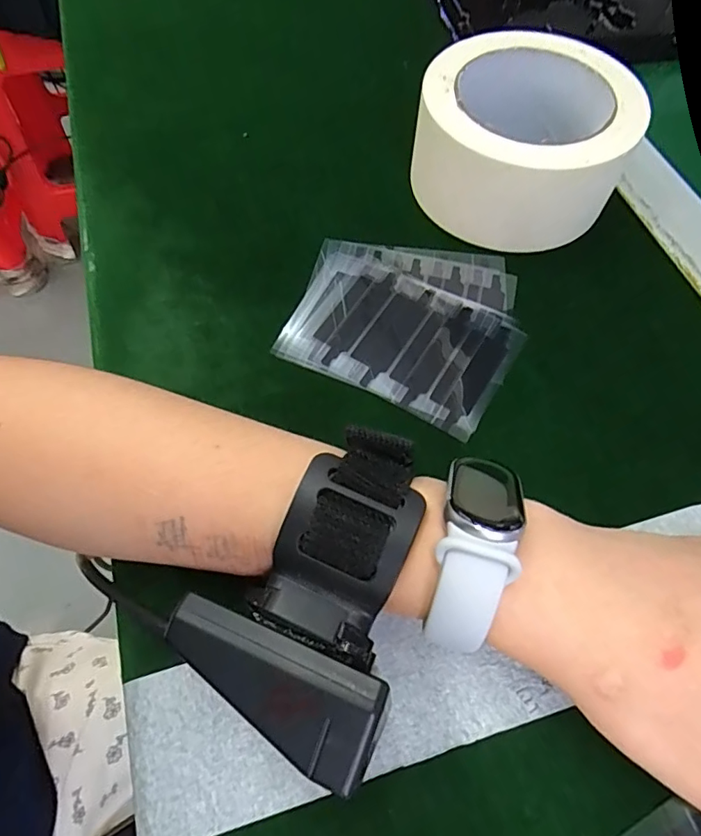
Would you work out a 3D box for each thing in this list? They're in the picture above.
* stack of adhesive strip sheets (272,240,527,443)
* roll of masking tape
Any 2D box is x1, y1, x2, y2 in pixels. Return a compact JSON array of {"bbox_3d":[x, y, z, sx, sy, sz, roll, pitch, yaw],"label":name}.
[{"bbox_3d":[0.030,-0.054,0.257,0.110,0.004,0.104,25,65,12],"label":"stack of adhesive strip sheets"},{"bbox_3d":[0.093,-0.152,0.277,0.109,0.058,0.107,0,63,0],"label":"roll of masking tape"}]

